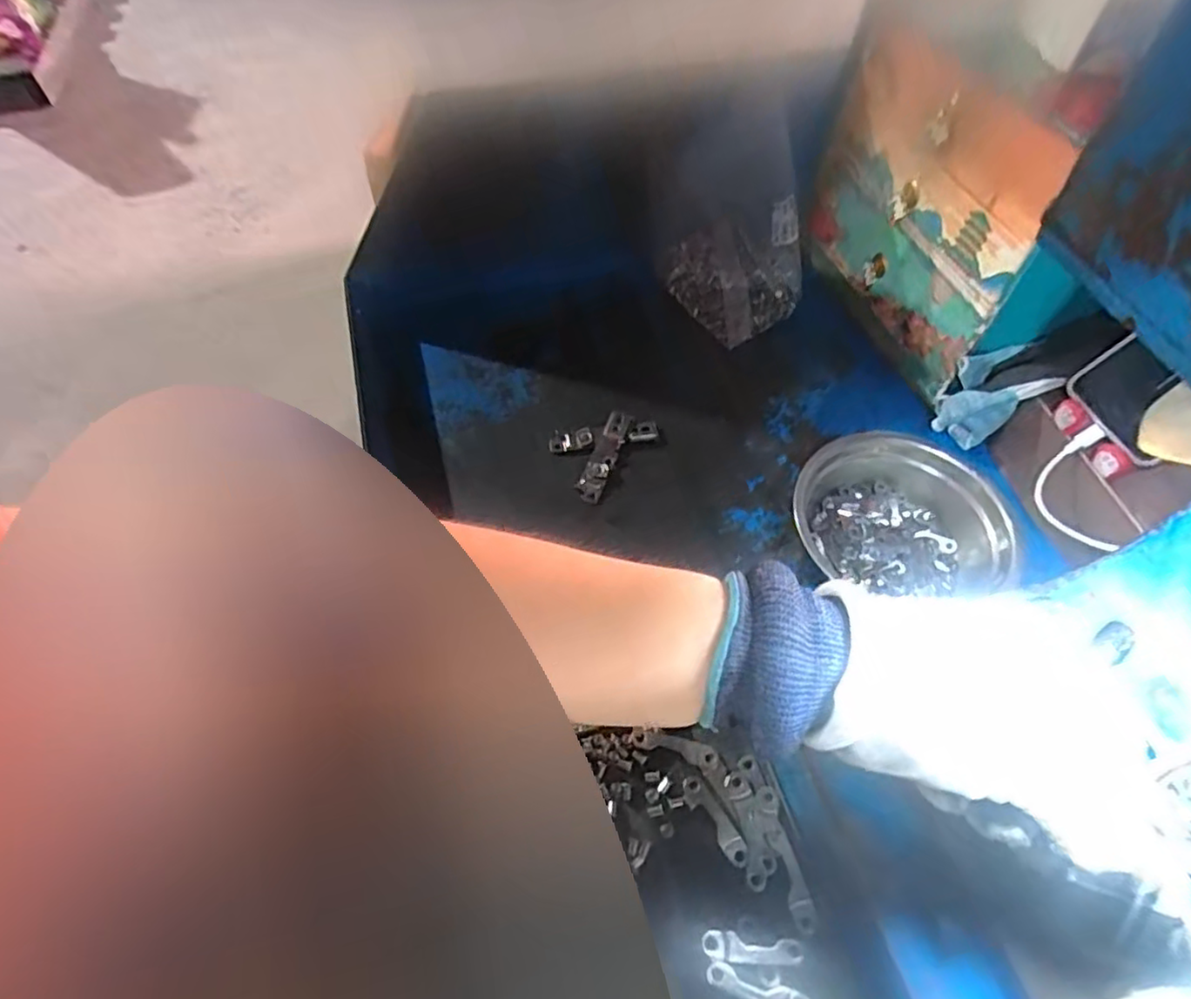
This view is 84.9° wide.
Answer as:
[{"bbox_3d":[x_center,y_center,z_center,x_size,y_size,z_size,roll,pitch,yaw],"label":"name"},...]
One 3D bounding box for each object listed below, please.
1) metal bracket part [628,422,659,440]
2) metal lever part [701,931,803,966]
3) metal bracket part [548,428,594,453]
[{"bbox_3d":[0.039,-0.055,0.536,0.024,0.008,0.013,-11,58,-7],"label":"metal bracket part"},{"bbox_3d":[0.071,0.204,0.296,0.045,0.004,0.011,4,57,2],"label":"metal lever part"},{"bbox_3d":[-0.020,-0.048,0.533,0.036,0.009,0.017,-10,58,-7],"label":"metal bracket part"}]

